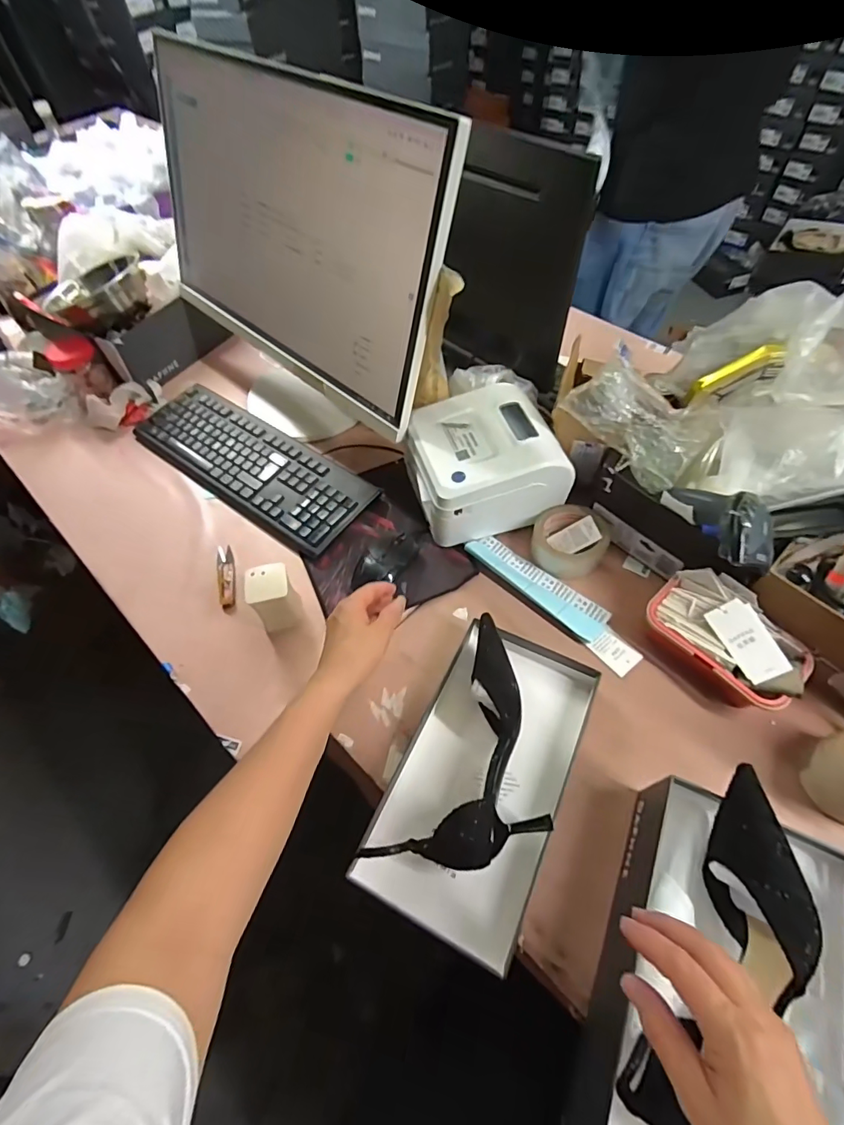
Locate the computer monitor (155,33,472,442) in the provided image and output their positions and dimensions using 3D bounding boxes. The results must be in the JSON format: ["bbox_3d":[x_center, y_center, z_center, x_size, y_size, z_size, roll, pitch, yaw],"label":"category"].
[{"bbox_3d":[-0.200,-0.418,0.688,0.175,0.392,0.545,-37,63,-19],"label":"computer monitor"}]

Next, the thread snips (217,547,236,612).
[{"bbox_3d":[-0.277,0.020,0.681,0.026,0.011,0.105,-16,58,-7],"label":"thread snips"}]

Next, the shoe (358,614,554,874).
[{"bbox_3d":[0.072,0.201,0.501,0.149,0.063,0.278,24,62,17],"label":"shoe"}]

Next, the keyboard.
[{"bbox_3d":[-0.280,-0.166,0.786,0.438,0.025,0.147,33,65,21],"label":"keyboard"}]

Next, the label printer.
[{"bbox_3d":[0.089,-0.139,0.684,0.199,0.125,0.175,-14,58,-6],"label":"label printer"}]

